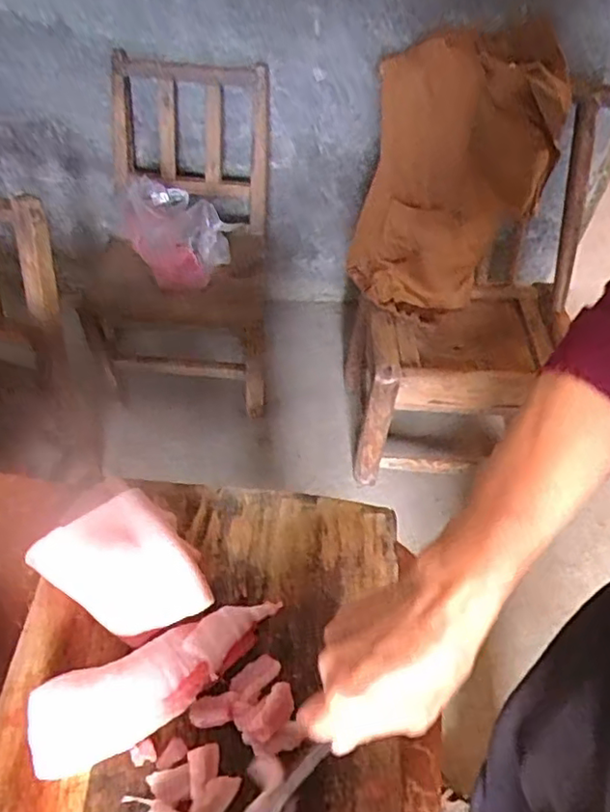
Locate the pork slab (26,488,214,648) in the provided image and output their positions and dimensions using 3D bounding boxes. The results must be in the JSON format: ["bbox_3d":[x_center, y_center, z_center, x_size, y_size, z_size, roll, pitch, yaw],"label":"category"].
[{"bbox_3d":[-0.132,0.121,0.461,0.100,0.030,0.108,-29,58,-25],"label":"pork slab"}]

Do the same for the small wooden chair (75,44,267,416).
[{"bbox_3d":[-0.235,-0.316,1.209,0.322,0.523,0.356,1,51,-4],"label":"small wooden chair"}]

